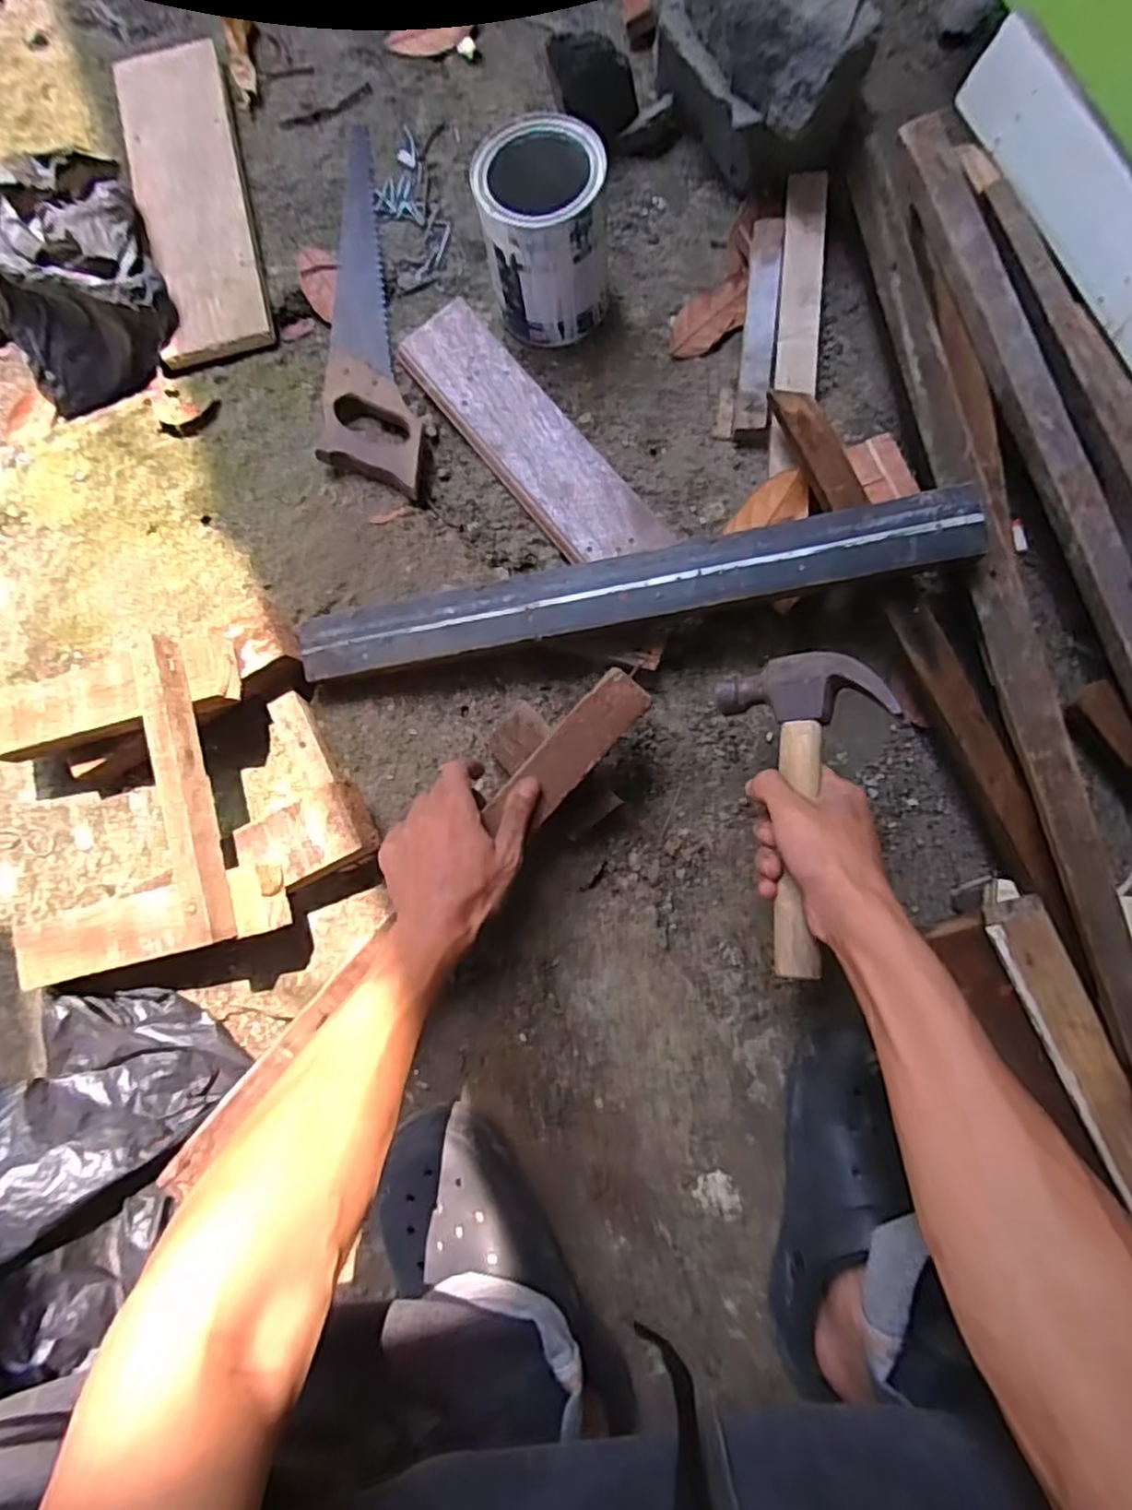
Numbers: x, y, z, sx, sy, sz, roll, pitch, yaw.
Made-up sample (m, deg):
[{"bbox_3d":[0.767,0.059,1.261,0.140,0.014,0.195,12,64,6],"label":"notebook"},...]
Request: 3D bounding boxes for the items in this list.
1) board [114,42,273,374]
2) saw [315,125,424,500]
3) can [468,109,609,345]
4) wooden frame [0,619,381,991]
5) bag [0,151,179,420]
[{"bbox_3d":[-0.386,-0.574,0.709,0.112,0.019,0.353,-14,81,1],"label":"board"},{"bbox_3d":[-0.193,-0.457,0.682,0.088,0.030,0.415,-3,82,3],"label":"saw"},{"bbox_3d":[-0.018,-0.461,0.616,0.103,0.125,0.114,-8,81,2],"label":"can"},{"bbox_3d":[-0.332,0.041,0.566,0.293,0.118,0.258,-24,81,0],"label":"wooden frame"},{"bbox_3d":[-0.503,-0.489,0.665,0.175,0.098,0.241,-23,81,0],"label":"bag"}]

